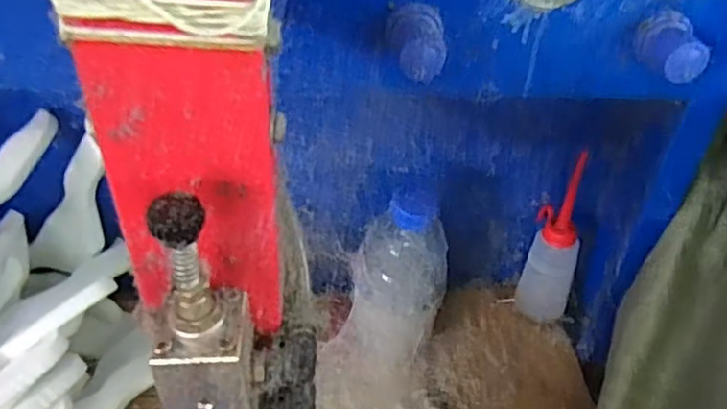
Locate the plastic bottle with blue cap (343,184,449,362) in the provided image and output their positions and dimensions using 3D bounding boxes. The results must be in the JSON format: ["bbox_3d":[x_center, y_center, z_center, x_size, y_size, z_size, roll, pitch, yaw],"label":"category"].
[{"bbox_3d":[0.032,0.069,0.585,0.076,0.175,0.071,28,46,25],"label":"plastic bottle with blue cap"}]

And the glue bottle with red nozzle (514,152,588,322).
[{"bbox_3d":[0.195,0.042,0.632,0.053,0.170,0.051,14,42,11],"label":"glue bottle with red nozzle"}]

